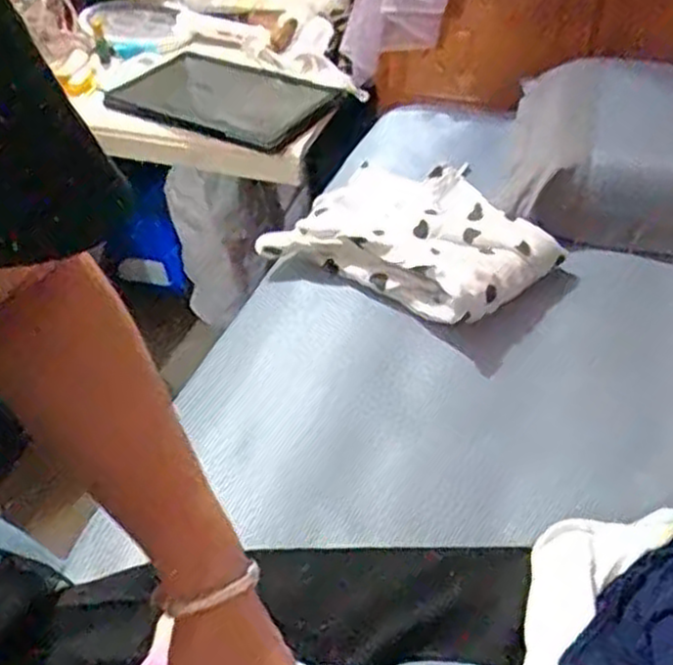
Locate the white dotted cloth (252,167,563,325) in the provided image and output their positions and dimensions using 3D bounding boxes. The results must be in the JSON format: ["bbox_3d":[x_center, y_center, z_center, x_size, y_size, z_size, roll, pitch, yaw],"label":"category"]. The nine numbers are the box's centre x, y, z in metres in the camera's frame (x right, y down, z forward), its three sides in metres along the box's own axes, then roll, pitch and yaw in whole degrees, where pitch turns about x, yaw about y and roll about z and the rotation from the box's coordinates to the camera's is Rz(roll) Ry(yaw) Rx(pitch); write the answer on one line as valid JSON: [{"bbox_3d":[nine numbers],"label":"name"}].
[{"bbox_3d":[0.089,-0.117,0.932,0.320,0.052,0.213,23,47,26],"label":"white dotted cloth"}]

